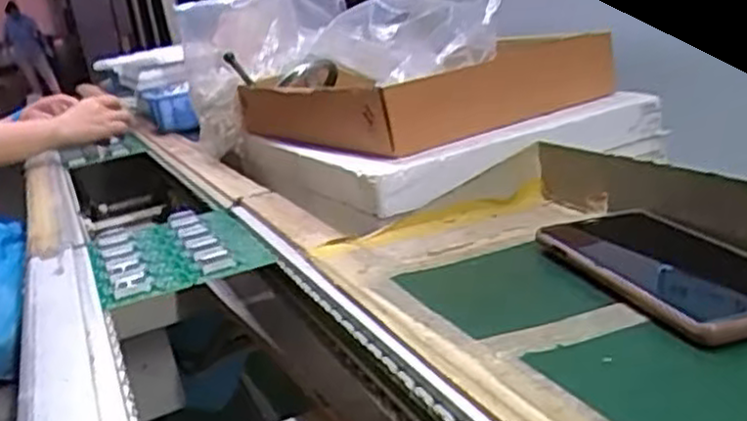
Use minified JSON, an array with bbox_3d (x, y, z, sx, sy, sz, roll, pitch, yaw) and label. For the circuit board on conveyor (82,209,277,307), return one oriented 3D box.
[{"bbox_3d":[-0.173,0.032,0.651,0.132,0.019,0.215,-14,17,-17],"label":"circuit board on conveyor"}]

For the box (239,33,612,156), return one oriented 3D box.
[{"bbox_3d":[0.015,-0.124,0.801,0.211,0.087,0.398,-11,15,-23],"label":"box"}]

